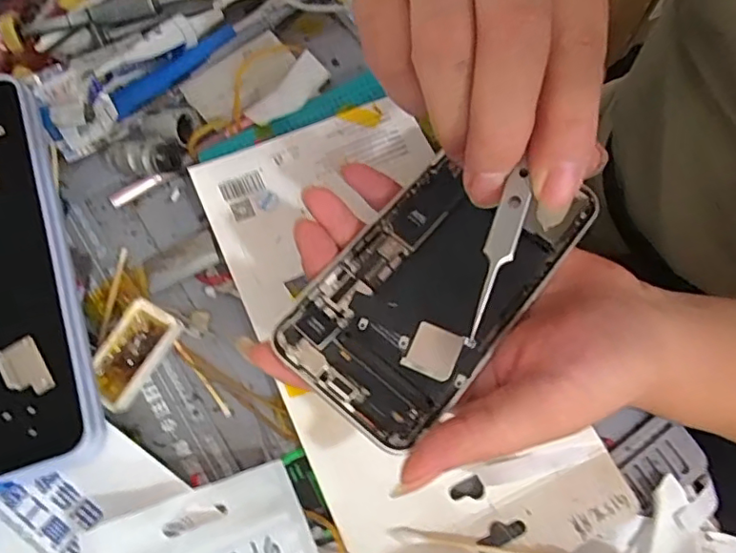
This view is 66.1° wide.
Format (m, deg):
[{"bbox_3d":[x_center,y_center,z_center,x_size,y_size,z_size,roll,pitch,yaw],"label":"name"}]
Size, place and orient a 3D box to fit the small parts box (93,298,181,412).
[{"bbox_3d":[-0.108,0.036,0.260,0.024,0.017,0.046,28,74,9],"label":"small parts box"}]

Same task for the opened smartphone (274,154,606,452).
[{"bbox_3d":[0.029,0.000,0.236,0.070,0.015,0.134,39,75,12],"label":"opened smartphone"}]

